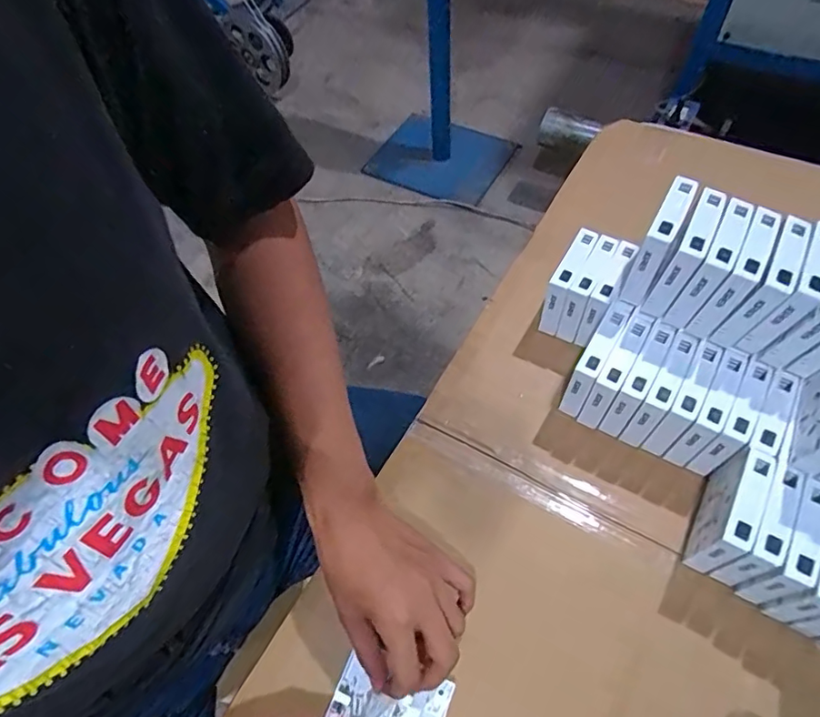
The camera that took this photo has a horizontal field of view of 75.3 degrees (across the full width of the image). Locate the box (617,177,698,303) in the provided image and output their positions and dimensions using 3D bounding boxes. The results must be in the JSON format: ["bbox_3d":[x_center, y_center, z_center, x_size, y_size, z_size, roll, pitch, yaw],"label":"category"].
[{"bbox_3d":[0.227,-0.106,0.488,0.021,0.083,0.083,26,63,19],"label":"box"}]

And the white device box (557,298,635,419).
[{"bbox_3d":[0.185,0.003,0.536,0.023,0.091,0.092,28,64,20],"label":"white device box"}]

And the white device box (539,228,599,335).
[{"bbox_3d":[0.172,-0.082,0.584,0.023,0.088,0.082,27,64,20],"label":"white device box"}]

